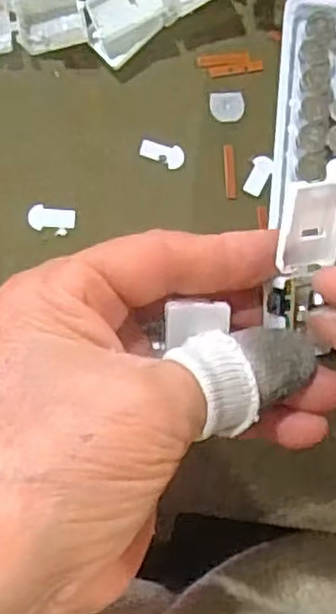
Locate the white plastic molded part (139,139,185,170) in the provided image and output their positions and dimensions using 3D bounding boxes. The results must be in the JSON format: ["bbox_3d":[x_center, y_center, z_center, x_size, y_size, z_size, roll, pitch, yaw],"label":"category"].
[{"bbox_3d":[-0.002,-0.059,0.270,0.017,0.004,0.009,10,83,-8],"label":"white plastic molded part"}]

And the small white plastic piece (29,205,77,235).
[{"bbox_3d":[-0.043,-0.033,0.262,0.017,0.004,0.010,9,83,-8],"label":"small white plastic piece"}]

